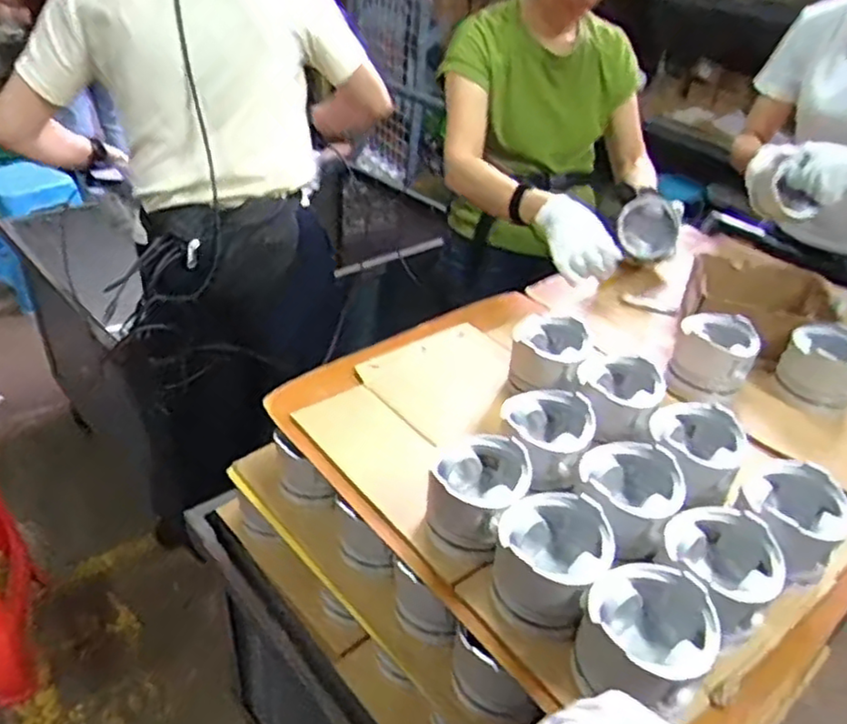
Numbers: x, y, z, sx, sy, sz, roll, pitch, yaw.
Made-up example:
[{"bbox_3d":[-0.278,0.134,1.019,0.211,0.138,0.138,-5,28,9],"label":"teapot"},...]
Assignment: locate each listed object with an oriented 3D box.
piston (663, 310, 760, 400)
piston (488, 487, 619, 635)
[{"bbox_3d":[0.413,-0.010,0.969,0.100,0.088,0.112,23,39,23],"label":"piston"},{"bbox_3d":[0.119,0.188,0.645,0.103,0.082,0.107,17,37,15],"label":"piston"}]

